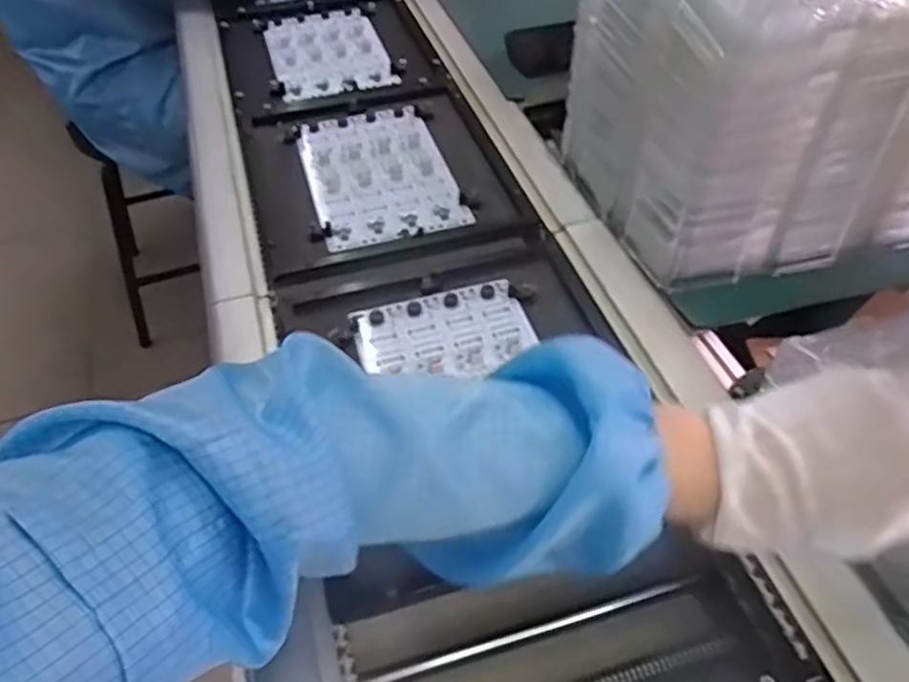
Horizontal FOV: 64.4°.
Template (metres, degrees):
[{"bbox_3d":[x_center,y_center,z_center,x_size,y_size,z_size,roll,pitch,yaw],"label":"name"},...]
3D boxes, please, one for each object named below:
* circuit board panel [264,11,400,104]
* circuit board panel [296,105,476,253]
[{"bbox_3d":[-0.155,-0.352,0.886,0.136,0.006,0.205,-14,48,-11],"label":"circuit board panel"},{"bbox_3d":[-0.076,-0.165,0.709,0.131,0.008,0.217,-13,48,-10],"label":"circuit board panel"}]

